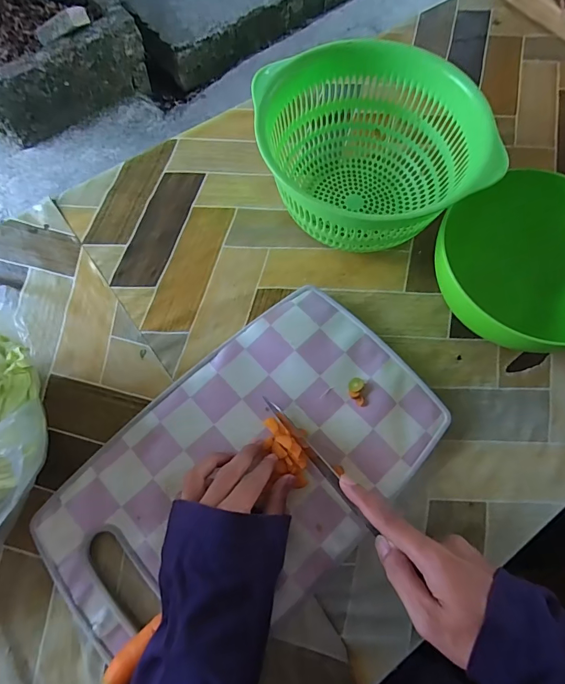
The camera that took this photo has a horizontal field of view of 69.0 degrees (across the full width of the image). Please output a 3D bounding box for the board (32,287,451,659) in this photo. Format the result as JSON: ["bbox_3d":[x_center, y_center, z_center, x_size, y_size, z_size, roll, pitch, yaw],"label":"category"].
[{"bbox_3d":[-0.028,0.115,0.378,0.348,0.012,0.216,-41,75,-14],"label":"board"}]

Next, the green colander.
[{"bbox_3d":[0.083,-0.191,0.439,0.208,0.127,0.201,-9,70,-4],"label":"green colander"}]

